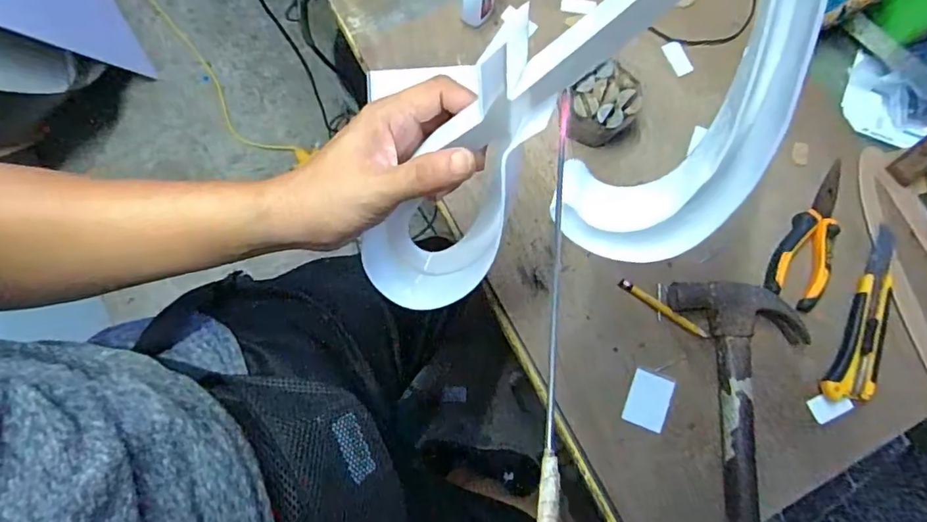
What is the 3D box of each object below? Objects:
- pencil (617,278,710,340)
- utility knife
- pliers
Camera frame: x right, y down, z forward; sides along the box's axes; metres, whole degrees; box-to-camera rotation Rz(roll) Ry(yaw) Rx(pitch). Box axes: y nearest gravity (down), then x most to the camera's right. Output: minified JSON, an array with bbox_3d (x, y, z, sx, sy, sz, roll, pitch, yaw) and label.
[{"bbox_3d":[0.194,0.046,0.509,0.094,0.009,0.010,34,79,6],"label":"pencil"},{"bbox_3d":[0.392,0.053,0.506,0.038,0.012,0.177,25,81,4],"label":"utility knife"},{"bbox_3d":[0.343,-0.030,0.519,0.056,0.013,0.154,22,81,4],"label":"pliers"}]

